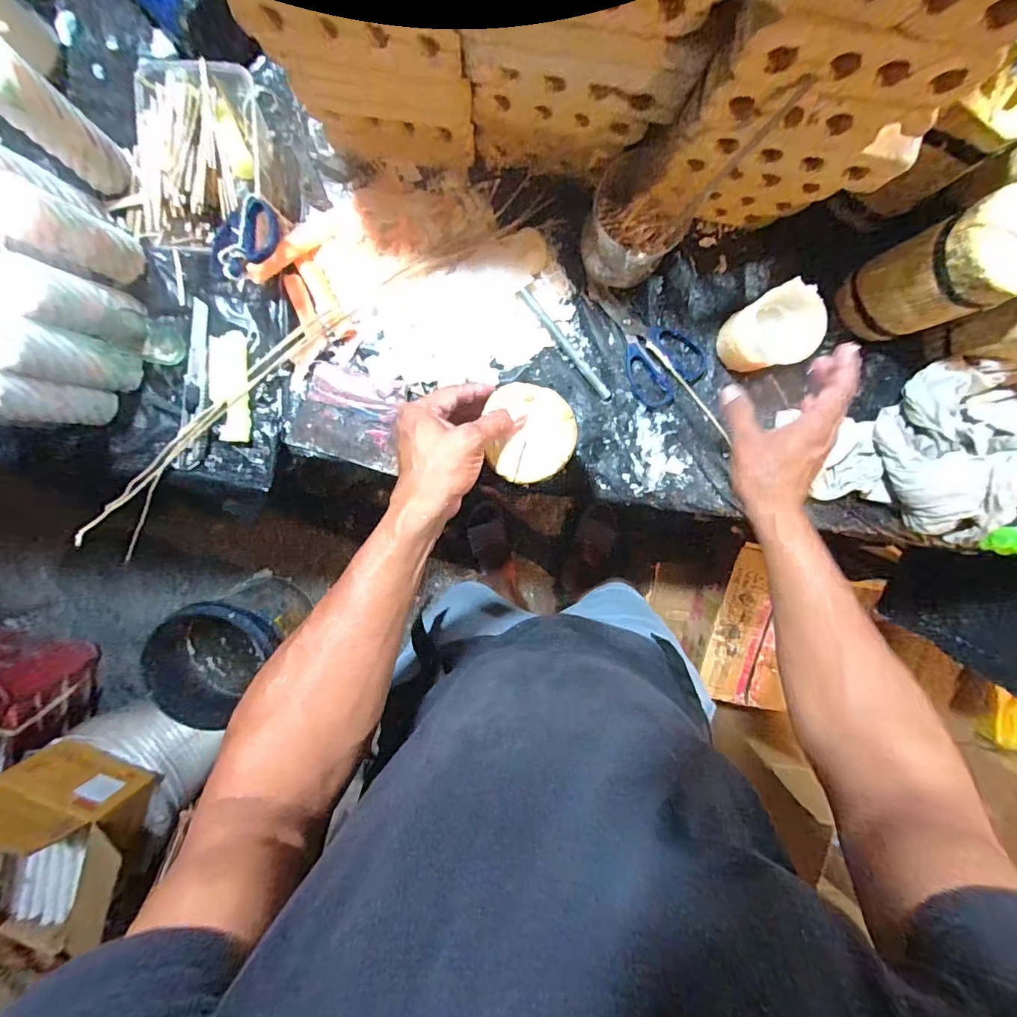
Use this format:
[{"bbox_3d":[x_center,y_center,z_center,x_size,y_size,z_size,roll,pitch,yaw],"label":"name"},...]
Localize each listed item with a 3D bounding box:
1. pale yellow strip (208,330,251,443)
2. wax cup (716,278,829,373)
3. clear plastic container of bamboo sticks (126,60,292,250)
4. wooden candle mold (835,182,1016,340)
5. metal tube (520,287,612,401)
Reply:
[{"bbox_3d":[-0.331,-0.143,0.533,0.042,0.010,0.125,3,98,-1],"label":"pale yellow strip"},{"bbox_3d":[0.278,-0.192,0.497,0.070,0.099,0.074,0,98,-1],"label":"wax cup"},{"bbox_3d":[-0.314,-0.361,0.480,0.123,0.069,0.177,10,98,-2],"label":"clear plastic container of bamboo sticks"},{"bbox_3d":[0.432,-0.233,0.453,0.092,0.153,0.095,-17,98,2],"label":"wooden candle mold"},{"bbox_3d":[0.069,-0.190,0.529,0.010,0.014,0.158,-41,97,5],"label":"metal tube"}]

